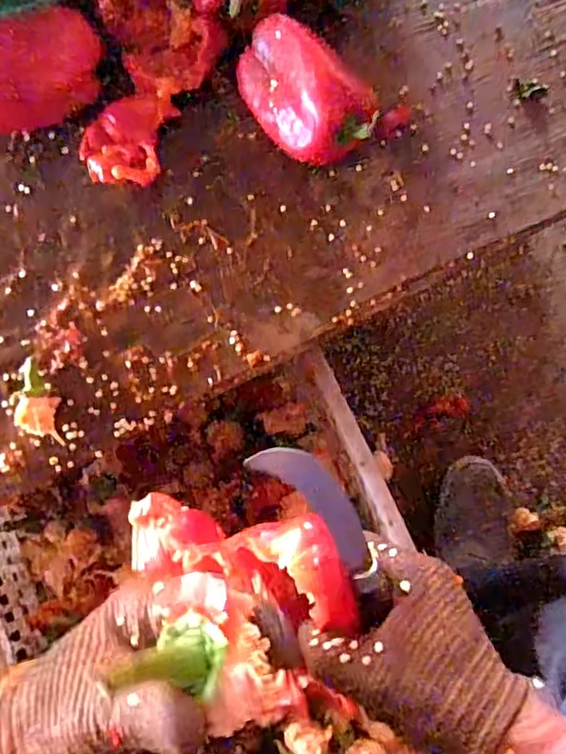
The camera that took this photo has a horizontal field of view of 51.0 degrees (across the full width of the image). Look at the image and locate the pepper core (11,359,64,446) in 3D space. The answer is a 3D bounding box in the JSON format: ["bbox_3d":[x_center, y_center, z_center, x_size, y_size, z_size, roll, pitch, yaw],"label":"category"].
[{"bbox_3d":[-0.184,0.018,0.444,0.026,0.026,0.063,-10,78,0],"label":"pepper core"}]

